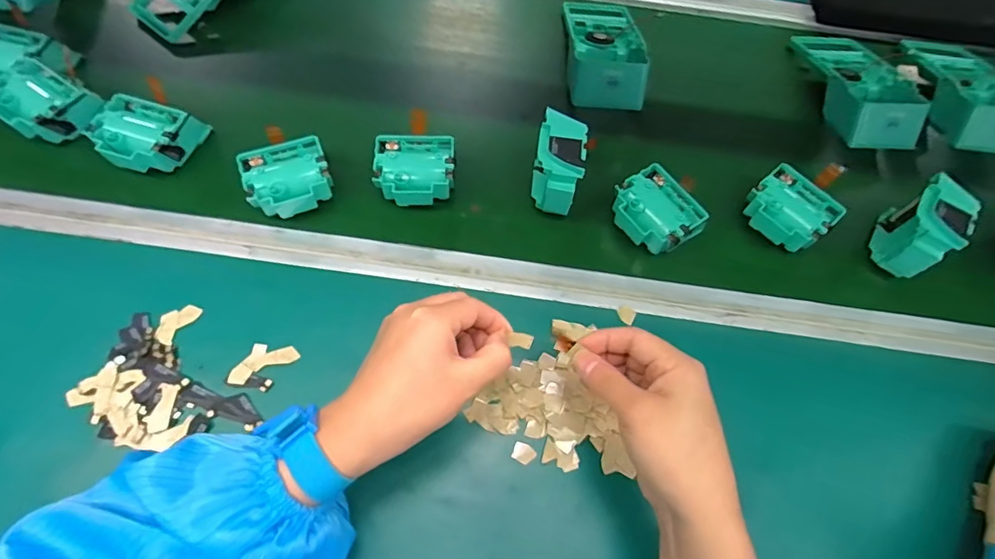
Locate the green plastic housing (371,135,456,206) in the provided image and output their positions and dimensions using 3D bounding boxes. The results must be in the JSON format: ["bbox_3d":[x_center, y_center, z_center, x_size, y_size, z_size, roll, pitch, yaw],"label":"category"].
[{"bbox_3d":[-0.078,-0.099,0.474,0.072,0.040,0.066,1,66,-4],"label":"green plastic housing"}]

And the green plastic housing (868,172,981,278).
[{"bbox_3d":[0.382,-0.043,0.453,0.039,0.078,0.082,35,68,11],"label":"green plastic housing"}]

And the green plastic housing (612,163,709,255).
[{"bbox_3d":[0.145,-0.059,0.466,0.064,0.039,0.077,-32,72,-16],"label":"green plastic housing"}]

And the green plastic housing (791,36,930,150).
[{"bbox_3d":[0.399,-0.220,0.550,0.087,0.053,0.186,3,66,-3],"label":"green plastic housing"}]

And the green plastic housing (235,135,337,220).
[{"bbox_3d":[-0.193,-0.089,0.463,0.076,0.037,0.064,-22,70,-13],"label":"green plastic housing"}]

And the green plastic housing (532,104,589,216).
[{"bbox_3d":[0.055,-0.105,0.464,0.042,0.074,0.079,10,66,0],"label":"green plastic housing"}]

